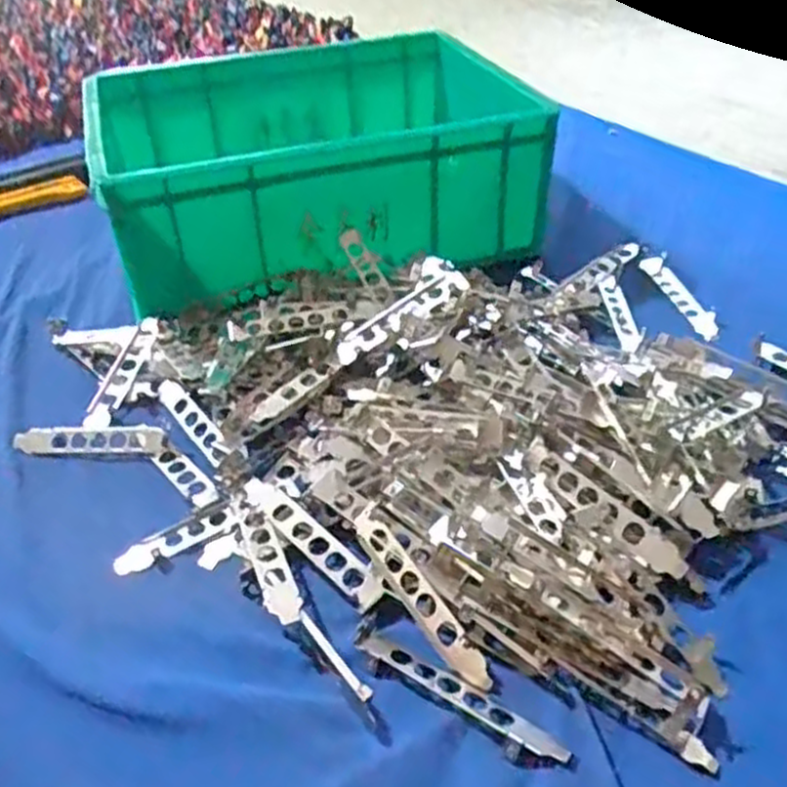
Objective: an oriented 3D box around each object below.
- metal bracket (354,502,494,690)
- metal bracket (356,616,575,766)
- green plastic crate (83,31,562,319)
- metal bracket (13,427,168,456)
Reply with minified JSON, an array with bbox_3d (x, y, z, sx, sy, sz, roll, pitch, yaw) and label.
[{"bbox_3d":[0.015,0.113,0.436,0.016,0.012,0.120,-26,59,-24],"label":"metal bracket"},{"bbox_3d":[0.032,0.154,0.399,0.124,0.010,0.021,23,45,29],"label":"metal bracket"},{"bbox_3d":[-0.079,-0.246,0.796,0.402,0.136,0.307,-13,39,-14],"label":"green plastic crate"},{"bbox_3d":[-0.223,0.033,0.575,0.120,0.009,0.025,2,38,6],"label":"metal bracket"}]

